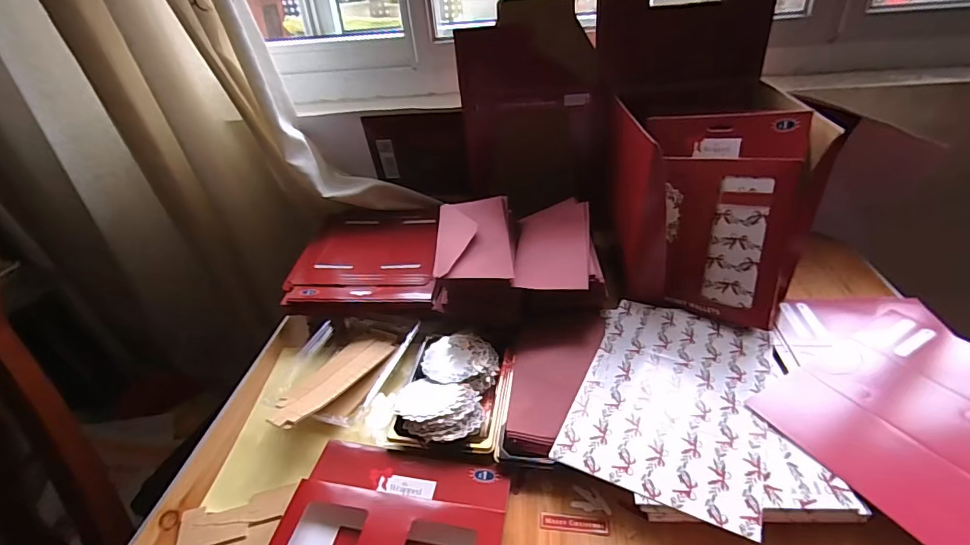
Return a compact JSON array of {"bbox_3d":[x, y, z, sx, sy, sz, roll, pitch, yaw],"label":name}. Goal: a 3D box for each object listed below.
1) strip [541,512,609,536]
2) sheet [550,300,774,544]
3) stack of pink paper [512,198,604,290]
[{"bbox_3d":[0.079,0.222,0.423,0.058,0.004,0.015,2,38,10],"label":"strip"},{"bbox_3d":[0.197,0.121,0.498,0.170,0.004,0.256,13,39,25],"label":"sheet"},{"bbox_3d":[0.094,-0.039,0.637,0.105,0.026,0.179,-1,38,8],"label":"stack of pink paper"}]

